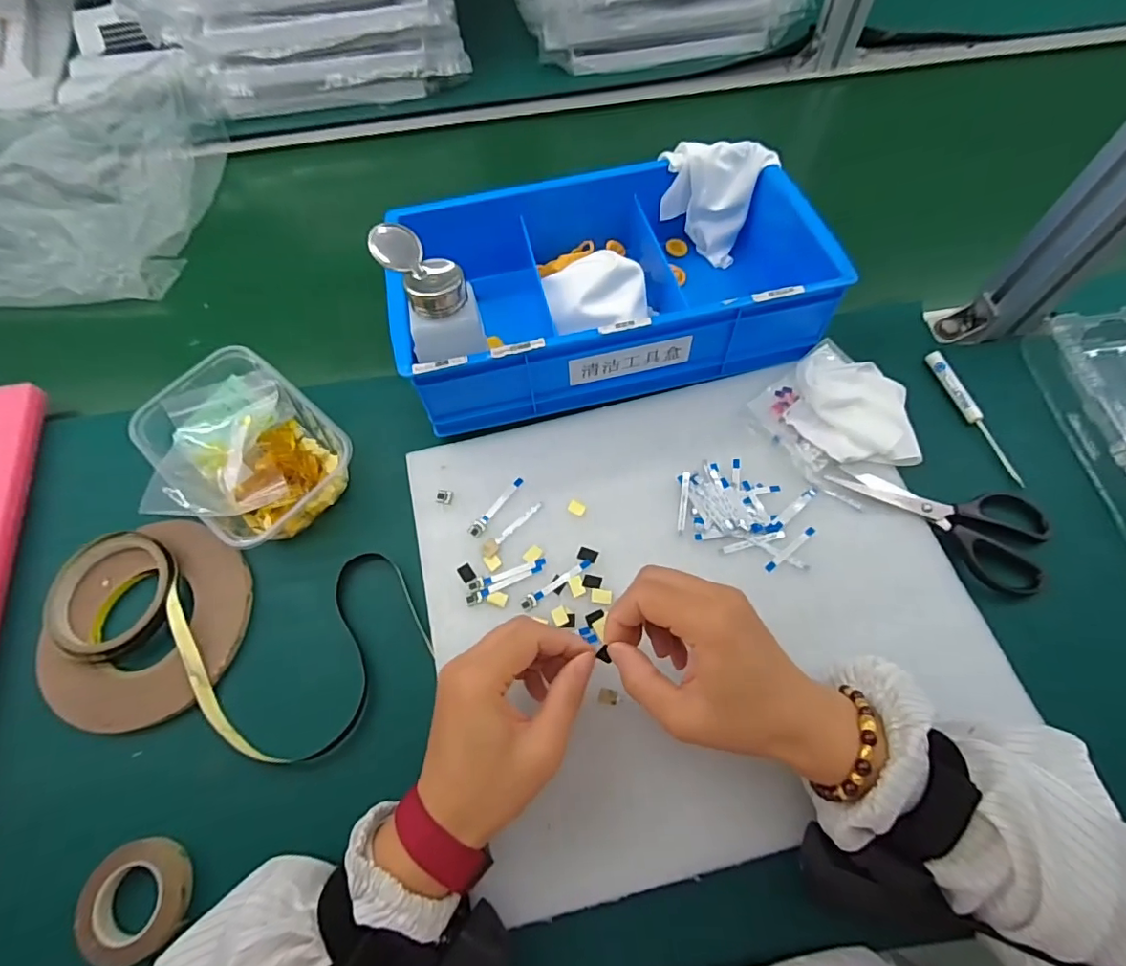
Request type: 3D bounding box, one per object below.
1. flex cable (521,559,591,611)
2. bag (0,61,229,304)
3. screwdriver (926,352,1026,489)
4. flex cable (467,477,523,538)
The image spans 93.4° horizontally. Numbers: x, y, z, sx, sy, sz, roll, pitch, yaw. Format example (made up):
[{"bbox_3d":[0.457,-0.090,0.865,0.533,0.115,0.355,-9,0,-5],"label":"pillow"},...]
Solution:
[{"bbox_3d":[-0.005,0.075,0.395,0.060,0.004,0.009,-33,67,-12],"label":"flex cable"},{"bbox_3d":[-0.610,-0.347,0.607,0.360,0.060,0.302,1,65,3],"label":"bag"},{"bbox_3d":[0.342,-0.056,0.442,0.013,0.014,0.128,-18,65,-6],"label":"screwdriver"},{"bbox_3d":[-0.052,0.019,0.421,0.011,0.004,0.060,37,72,18],"label":"flex cable"}]

